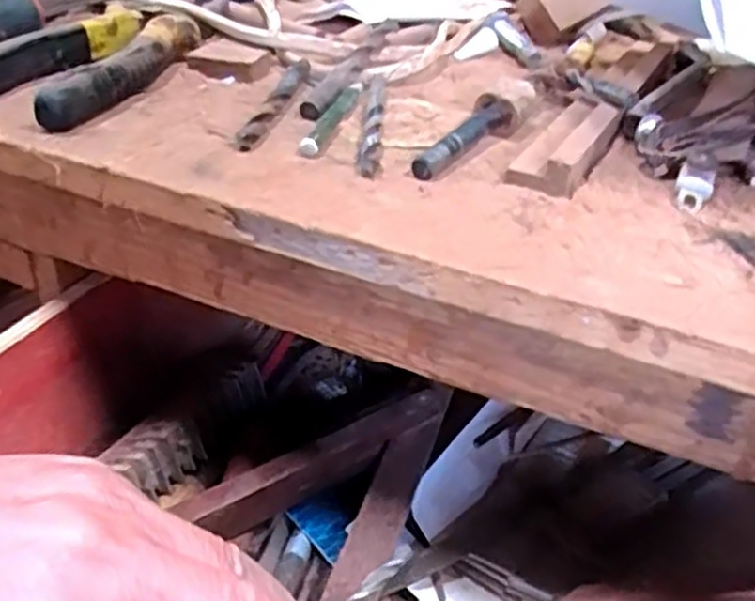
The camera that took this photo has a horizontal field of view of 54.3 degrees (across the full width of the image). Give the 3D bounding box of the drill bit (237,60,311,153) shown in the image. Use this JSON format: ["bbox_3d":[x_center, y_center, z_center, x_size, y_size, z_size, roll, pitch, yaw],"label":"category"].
[{"bbox_3d":[-0.045,-0.090,0.332,0.008,0.006,0.098,9,35,5],"label":"drill bit"}]

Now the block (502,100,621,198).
[{"bbox_3d":[0.079,-0.066,0.306,0.028,0.016,0.074,19,37,18],"label":"block"}]

